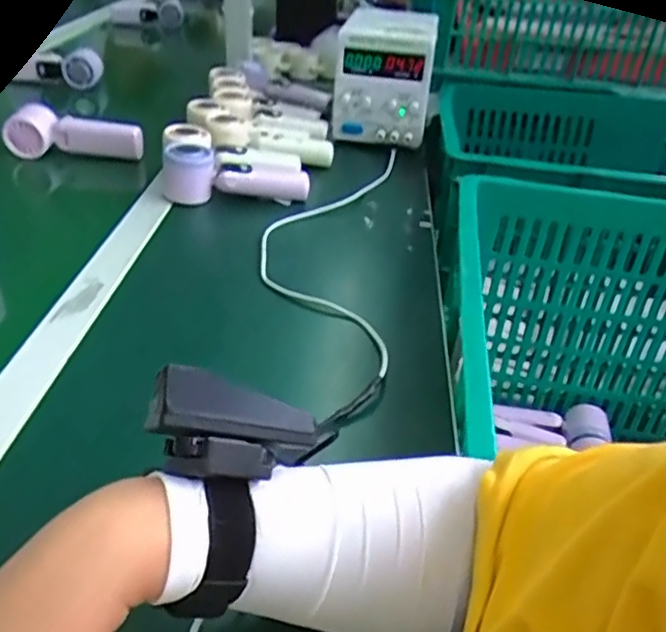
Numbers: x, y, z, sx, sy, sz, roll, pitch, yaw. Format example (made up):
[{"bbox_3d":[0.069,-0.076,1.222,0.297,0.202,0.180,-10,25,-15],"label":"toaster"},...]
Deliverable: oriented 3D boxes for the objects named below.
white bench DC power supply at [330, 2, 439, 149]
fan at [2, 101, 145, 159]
[{"bbox_3d":[0.076,-0.356,0.956,0.138,0.170,0.141,8,35,5],"label":"white bench DC power supply"},{"bbox_3d":[-0.338,-0.235,0.835,0.165,0.051,0.062,11,35,9],"label":"fan"}]

